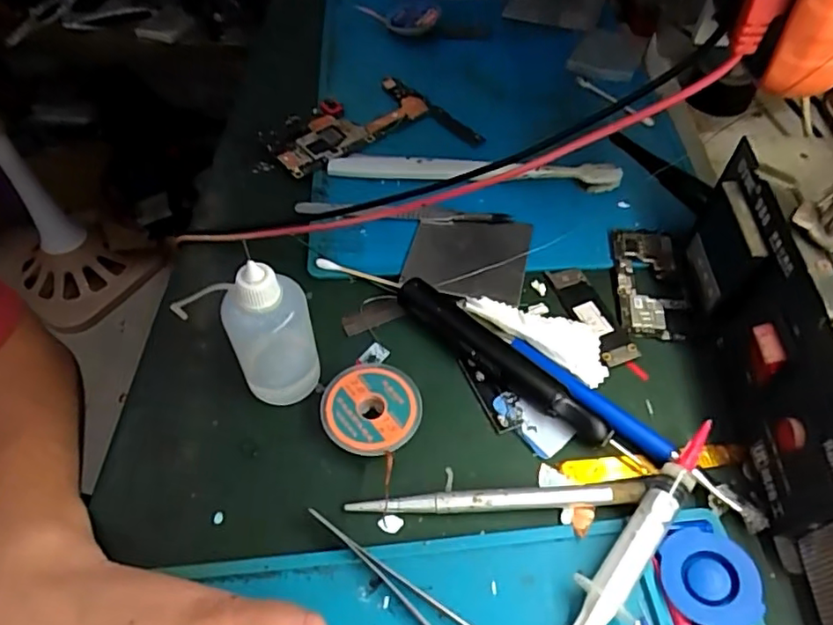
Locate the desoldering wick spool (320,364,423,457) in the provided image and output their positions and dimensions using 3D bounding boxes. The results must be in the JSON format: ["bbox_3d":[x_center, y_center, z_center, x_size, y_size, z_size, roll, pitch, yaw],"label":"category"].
[{"bbox_3d":[-0.021,0.047,0.274,0.045,0.012,0.046,1,53,-1],"label":"desoldering wick spool"}]

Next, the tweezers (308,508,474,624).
[{"bbox_3d":[0.009,0.117,0.223,0.127,0.008,0.023,35,60,22],"label":"tweezers"}]

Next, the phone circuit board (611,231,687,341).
[{"bbox_3d":[0.130,-0.018,0.325,0.034,0.006,0.072,5,53,2],"label":"phone circuit board"}]

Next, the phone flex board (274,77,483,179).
[{"bbox_3d":[-0.033,-0.134,0.408,0.133,0.009,0.077,-15,55,-12],"label":"phone flex board"}]

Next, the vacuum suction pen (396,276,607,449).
[{"bbox_3d":[0.041,0.022,0.288,0.122,0.020,0.016,35,60,23],"label":"vacuum suction pen"}]

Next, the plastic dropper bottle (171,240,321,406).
[{"bbox_3d":[-0.079,-0.001,0.264,0.066,0.082,0.033,33,59,22],"label":"plastic dropper bottle"}]

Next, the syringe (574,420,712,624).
[{"bbox_3d":[0.094,0.090,0.236,0.024,0.022,0.107,33,59,22],"label":"syringe"}]

